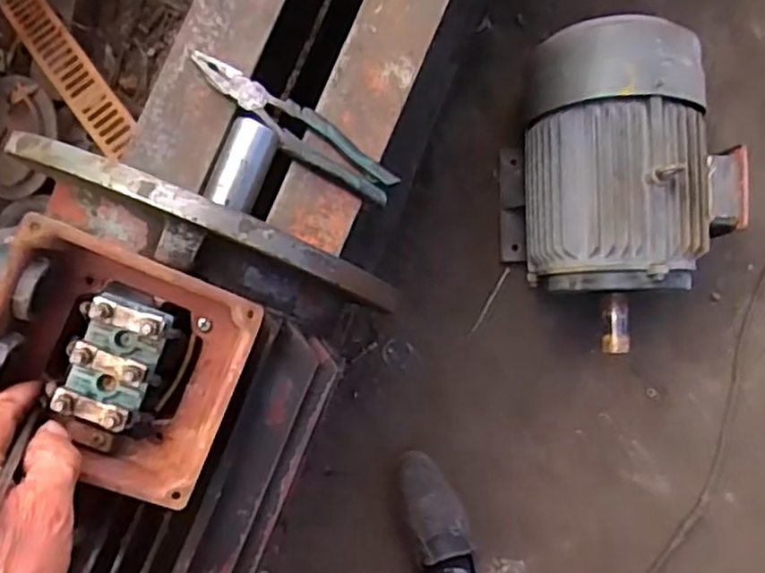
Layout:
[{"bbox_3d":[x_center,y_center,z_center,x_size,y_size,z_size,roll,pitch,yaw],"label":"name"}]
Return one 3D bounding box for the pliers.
[{"bbox_3d":[-0.083,-0.151,0.654,0.215,0.017,0.044,33,86,-5],"label":"pliers"}]

